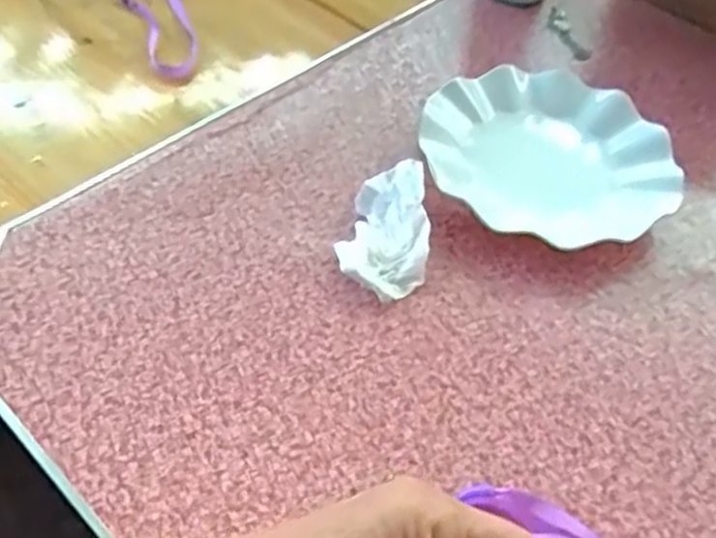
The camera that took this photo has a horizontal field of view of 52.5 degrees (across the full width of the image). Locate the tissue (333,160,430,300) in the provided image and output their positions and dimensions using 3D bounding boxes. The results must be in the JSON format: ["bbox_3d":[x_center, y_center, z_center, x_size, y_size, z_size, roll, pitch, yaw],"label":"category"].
[{"bbox_3d":[0.021,-0.028,0.486,0.056,0.029,0.099,11,51,3],"label":"tissue"}]

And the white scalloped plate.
[{"bbox_3d":[0.143,-0.086,0.551,0.184,0.027,0.184,3,51,-4],"label":"white scalloped plate"}]

